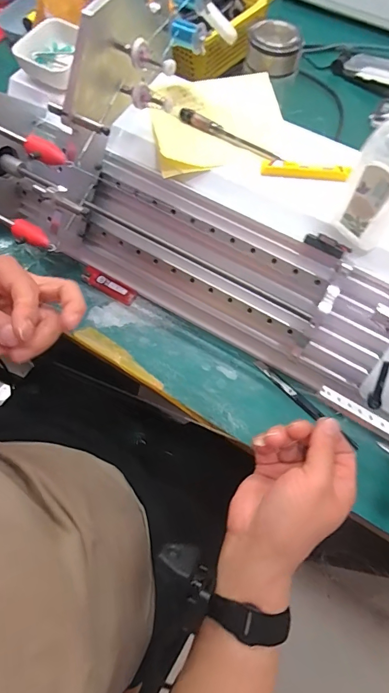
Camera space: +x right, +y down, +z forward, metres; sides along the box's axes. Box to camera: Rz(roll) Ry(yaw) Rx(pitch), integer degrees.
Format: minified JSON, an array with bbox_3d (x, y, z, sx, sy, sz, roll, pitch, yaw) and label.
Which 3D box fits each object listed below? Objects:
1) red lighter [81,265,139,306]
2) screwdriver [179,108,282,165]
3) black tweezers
[{"bbox_3d":[-0.114,-0.080,0.522,0.081,0.013,0.019,29,68,11],"label":"red lighter"},{"bbox_3d":[0.041,-0.239,0.446,0.132,0.016,0.014,33,68,12],"label":"screwdriver"},{"bbox_3d":[0.130,0.068,0.464,0.011,0.009,0.148,-40,73,-18],"label":"black tweezers"}]

